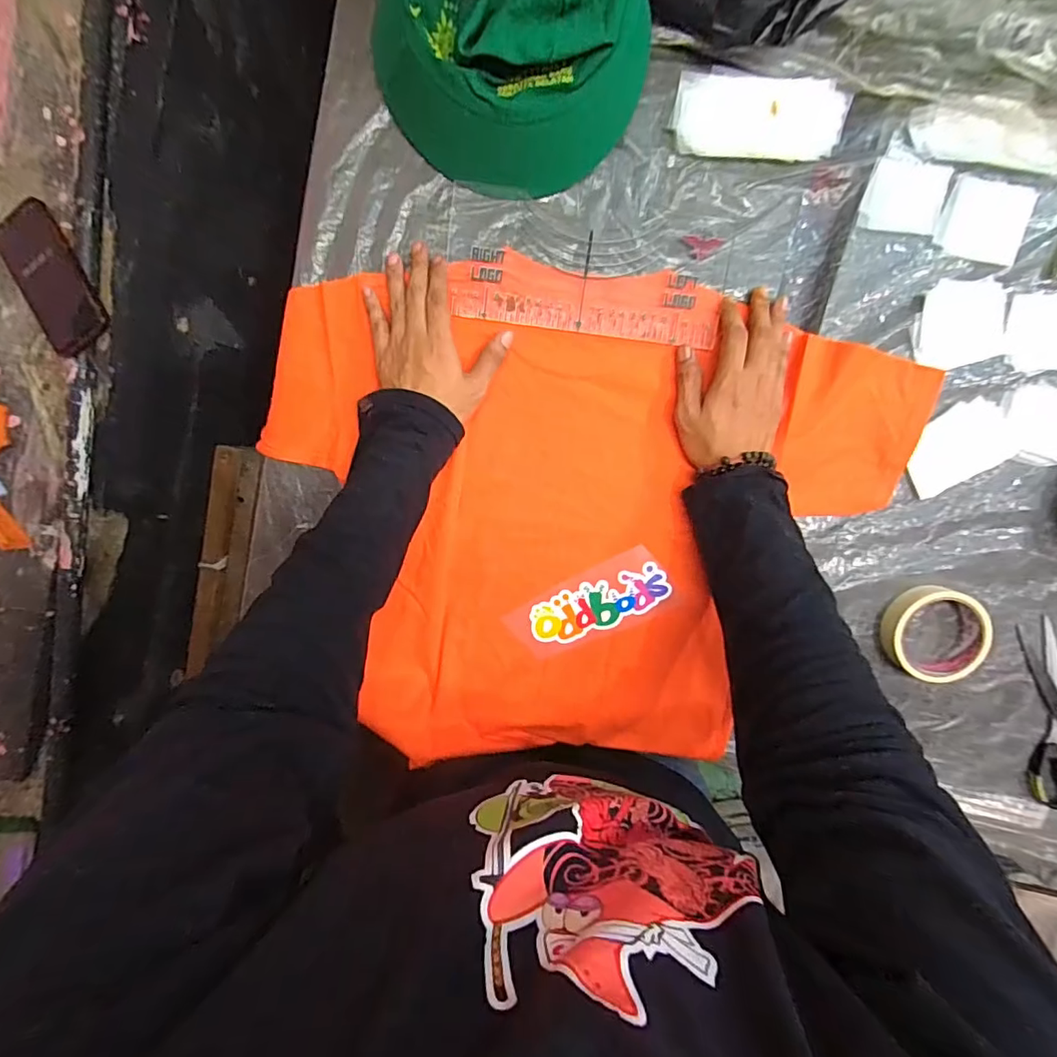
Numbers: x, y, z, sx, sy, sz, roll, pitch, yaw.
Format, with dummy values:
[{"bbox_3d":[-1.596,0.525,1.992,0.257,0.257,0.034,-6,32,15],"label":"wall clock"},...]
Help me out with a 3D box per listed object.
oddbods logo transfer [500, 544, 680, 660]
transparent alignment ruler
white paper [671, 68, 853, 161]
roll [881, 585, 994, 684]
[{"bbox_3d":[0.064,0.081,0.523,0.161,0.006,0.069,-28,97,5],"label":"oddbods logo transfer"},{"bbox_3d":[0.055,-0.233,0.482,0.251,0.008,0.093,6,96,-1],"label":"transparent alignment ruler"},{"bbox_3d":[0.204,-0.363,0.455,0.148,0.013,0.060,6,98,0],"label":"white paper"},{"bbox_3d":[0.402,0.103,0.509,0.086,0.030,0.088,0,98,1],"label":"roll"}]

